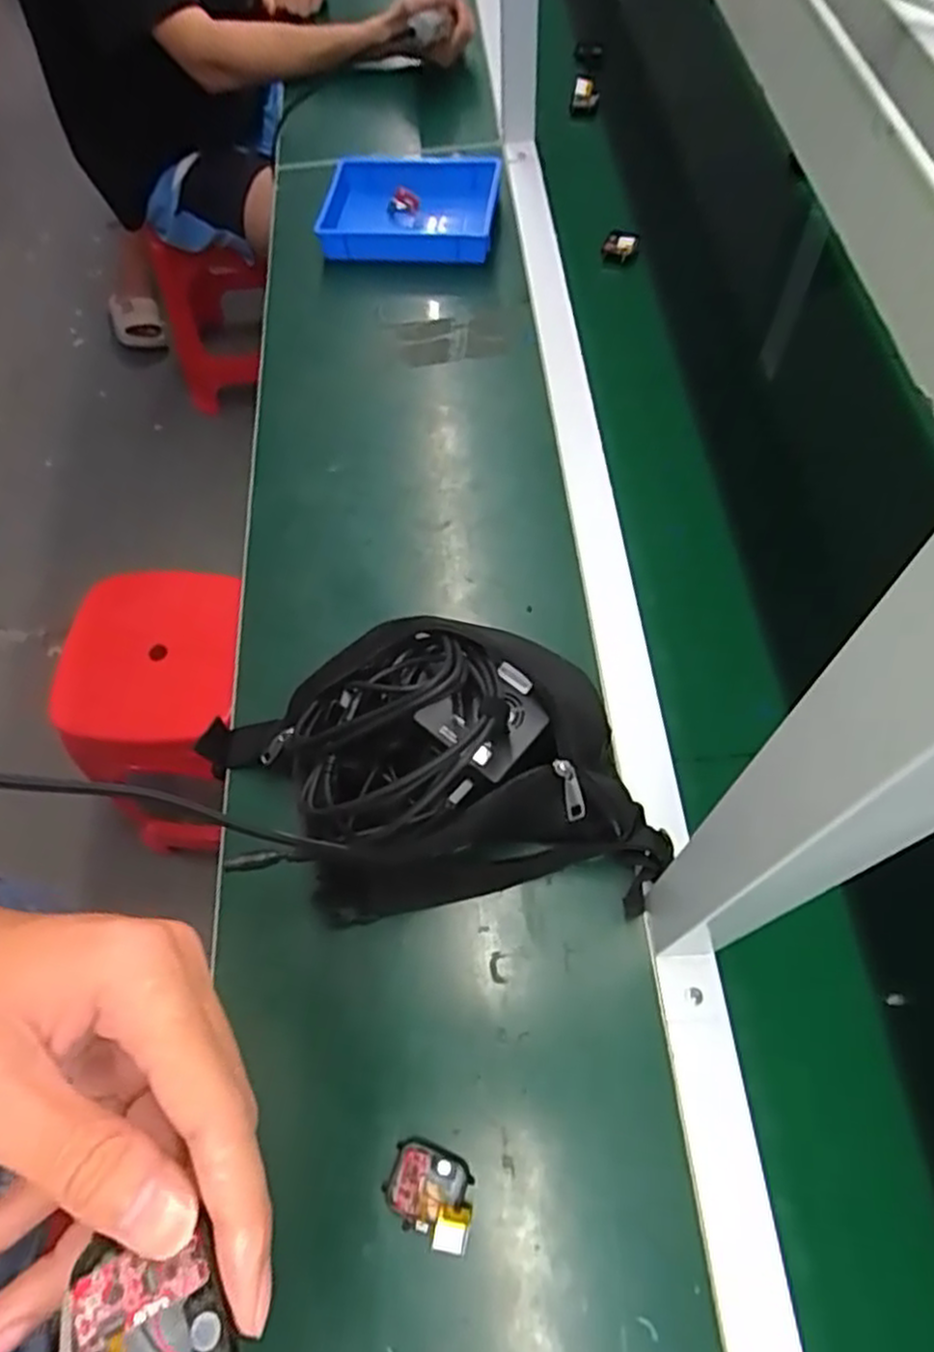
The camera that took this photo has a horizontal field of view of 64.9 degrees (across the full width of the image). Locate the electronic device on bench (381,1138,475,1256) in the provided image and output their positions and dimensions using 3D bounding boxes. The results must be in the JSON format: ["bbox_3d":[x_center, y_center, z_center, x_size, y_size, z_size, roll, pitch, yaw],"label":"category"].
[{"bbox_3d":[-0.021,0.304,0.432,0.053,0.017,0.043,18,65,12],"label":"electronic device on bench"}]

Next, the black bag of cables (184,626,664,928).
[{"bbox_3d":[-0.038,0.050,0.495,0.317,0.129,0.195,-3,62,1],"label":"black bag of cables"}]

